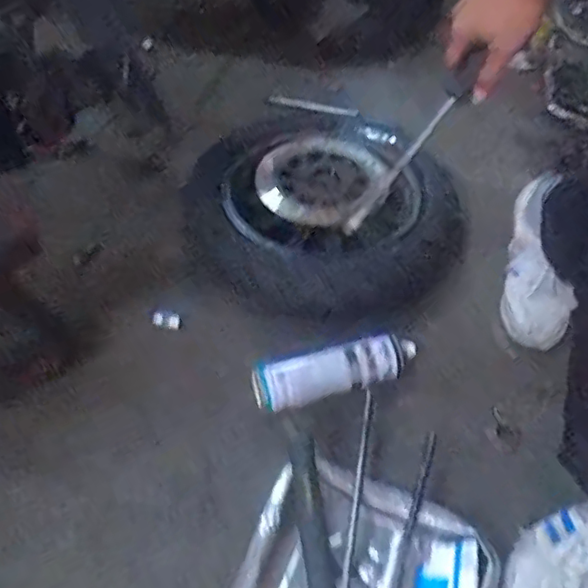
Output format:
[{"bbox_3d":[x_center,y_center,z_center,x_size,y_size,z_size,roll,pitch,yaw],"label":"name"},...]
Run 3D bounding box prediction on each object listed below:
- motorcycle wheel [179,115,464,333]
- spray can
[{"bbox_3d":[0.041,-0.134,0.975,0.414,0.132,0.381,1,50,-1],"label":"motorcycle wheel"},{"bbox_3d":[0.060,0.103,0.794,0.231,0.063,0.074,-10,51,-10],"label":"spray can"}]

